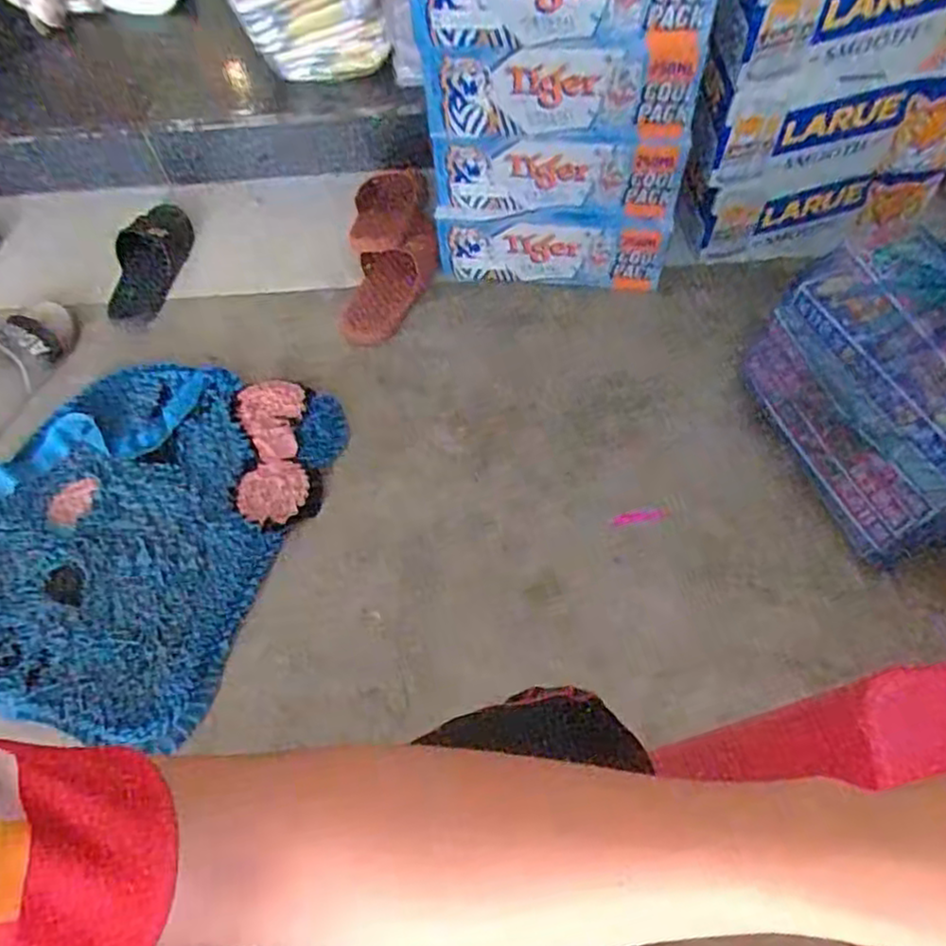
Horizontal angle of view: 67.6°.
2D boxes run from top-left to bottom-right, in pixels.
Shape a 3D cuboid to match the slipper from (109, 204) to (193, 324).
[{"bbox_3d":[-0.556,-0.357,1.210,0.106,0.053,0.220,13,79,12],"label":"slipper"}]

